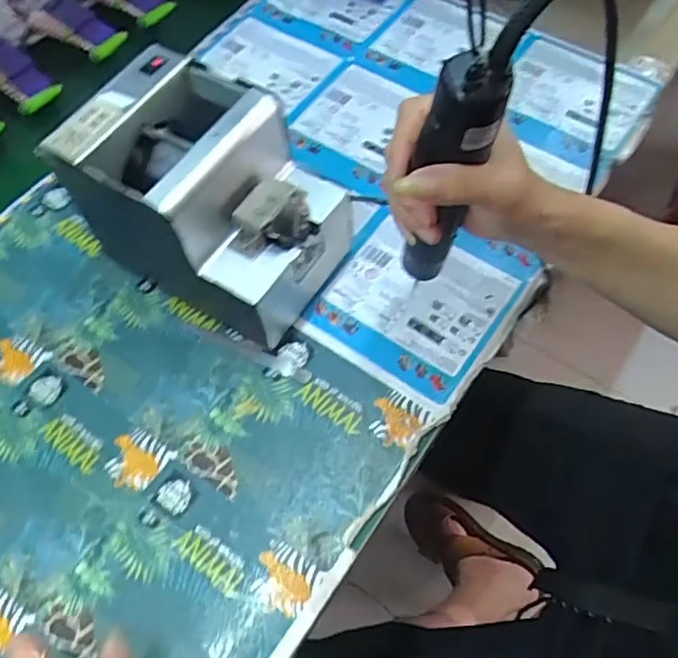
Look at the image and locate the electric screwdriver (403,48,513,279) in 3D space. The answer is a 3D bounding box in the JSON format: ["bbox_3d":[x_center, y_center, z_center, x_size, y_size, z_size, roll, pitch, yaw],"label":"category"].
[{"bbox_3d":[0.064,-0.085,0.379,0.037,0.196,0.029,10,66,5],"label":"electric screwdriver"}]

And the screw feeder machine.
[{"bbox_3d":[-0.089,-0.109,0.492,0.176,0.153,0.154,25,66,17],"label":"screw feeder machine"}]

